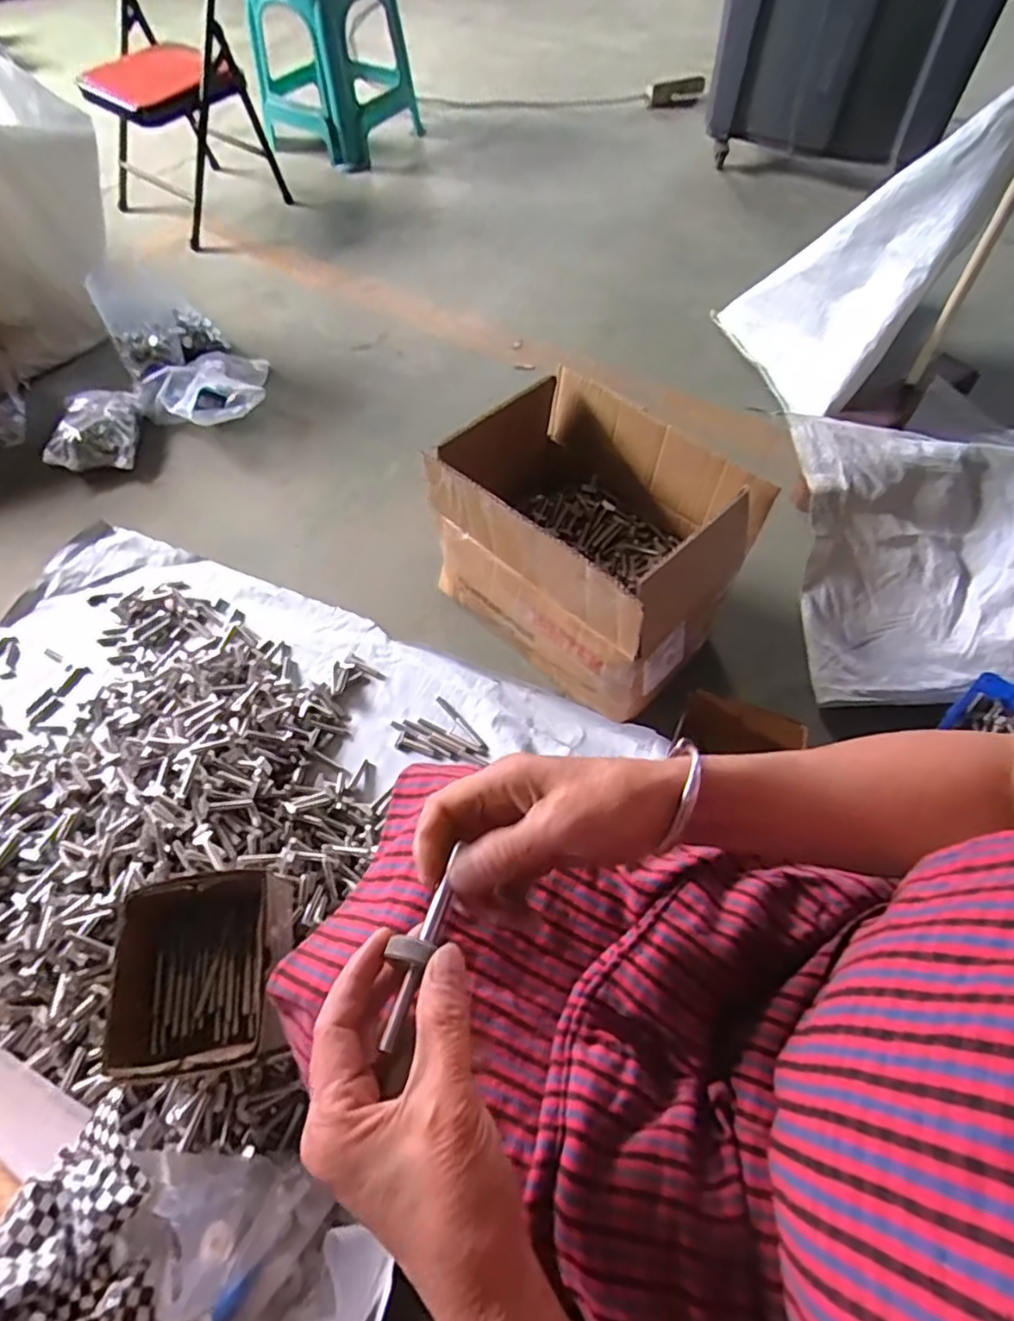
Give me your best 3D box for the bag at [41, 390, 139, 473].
[{"bbox_3d":[-0.723,-0.407,1.165,0.138,0.064,0.172,-3,58,-1],"label":"bag"}]

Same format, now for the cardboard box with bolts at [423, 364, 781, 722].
[{"bbox_3d":[0.101,-0.161,0.841,0.262,0.230,0.377,-40,65,-22],"label":"cardboard box with bolts"}]

